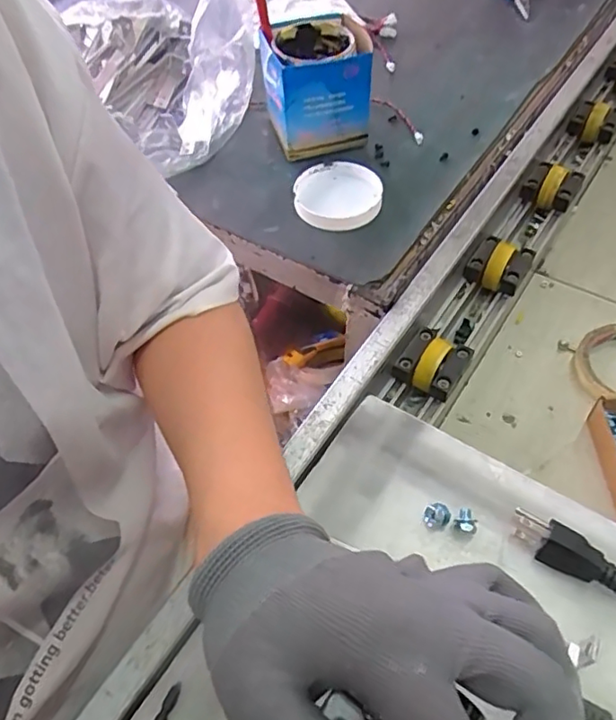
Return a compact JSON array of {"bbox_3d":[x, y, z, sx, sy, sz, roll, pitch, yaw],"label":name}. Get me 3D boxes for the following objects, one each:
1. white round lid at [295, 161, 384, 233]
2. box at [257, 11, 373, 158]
[{"bbox_3d":[0.030,-0.162,0.570,0.082,0.018,0.081,-2,53,2],"label":"white round lid"},{"bbox_3d":[0.010,-0.290,0.616,0.103,0.103,0.099,-10,54,-4],"label":"box"}]

